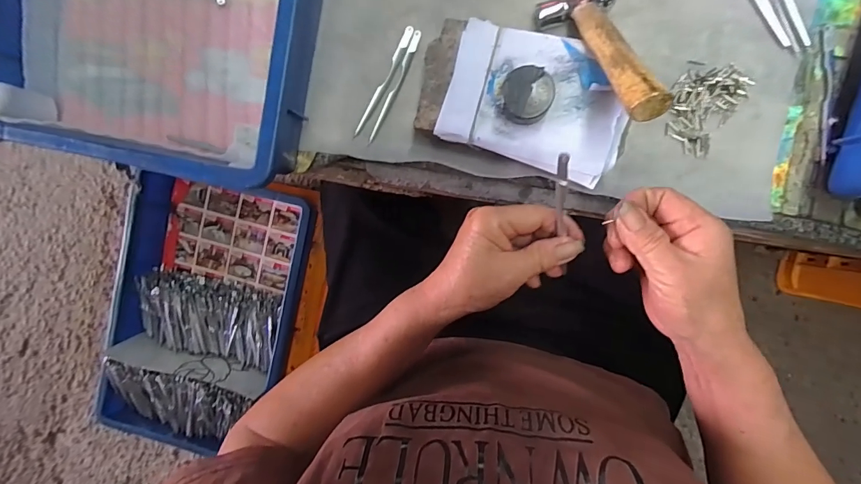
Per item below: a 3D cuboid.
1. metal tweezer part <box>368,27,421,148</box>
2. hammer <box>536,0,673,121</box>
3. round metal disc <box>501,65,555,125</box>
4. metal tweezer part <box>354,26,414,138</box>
[{"bbox_3d":[-0.031,-0.137,0.367,0.008,0.010,0.106,24,98,5],"label":"metal tweezer part"},{"bbox_3d":[0.124,-0.139,0.292,0.056,0.016,0.154,-15,50,9],"label":"hammer"},{"bbox_3d":[0.072,-0.110,0.308,0.036,0.021,0.038,0,94,7],"label":"round metal disc"},{"bbox_3d":[-0.041,-0.142,0.367,0.009,0.008,0.105,29,98,4],"label":"metal tweezer part"}]

